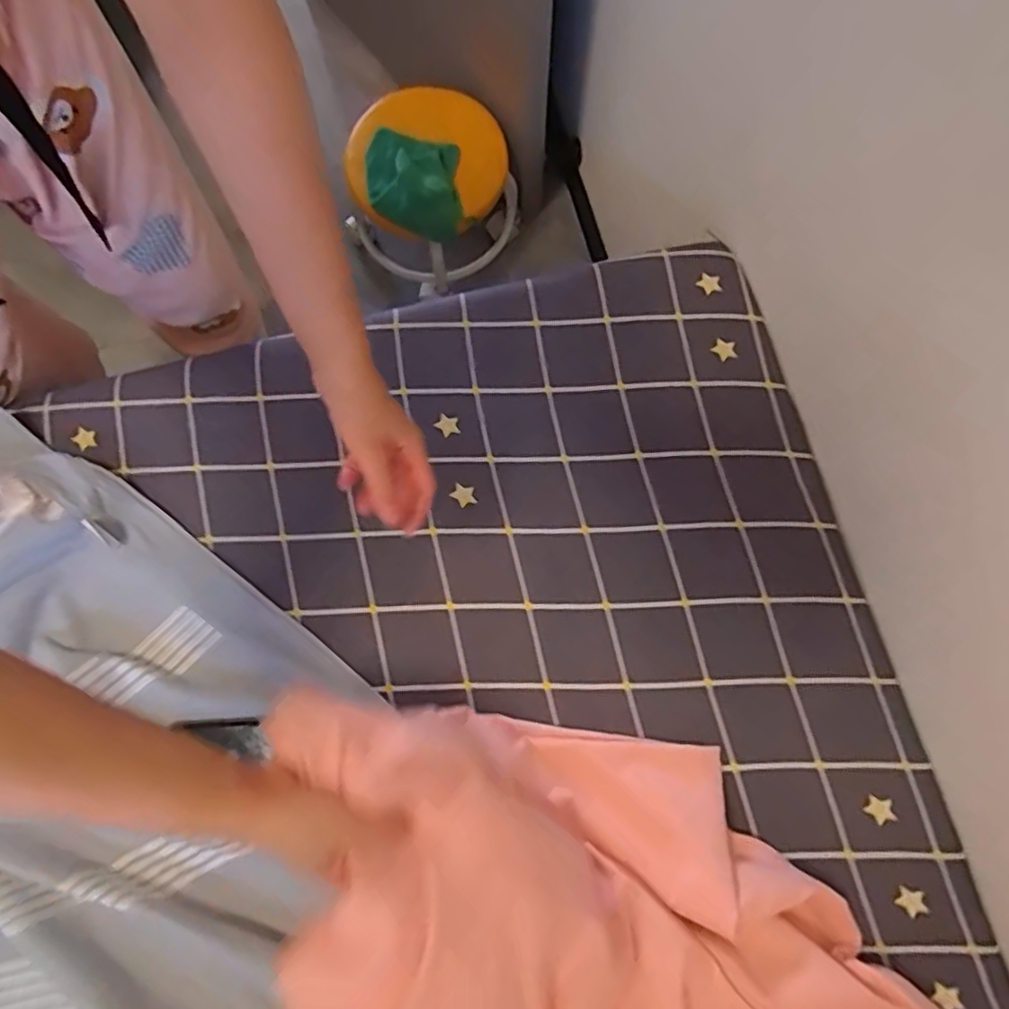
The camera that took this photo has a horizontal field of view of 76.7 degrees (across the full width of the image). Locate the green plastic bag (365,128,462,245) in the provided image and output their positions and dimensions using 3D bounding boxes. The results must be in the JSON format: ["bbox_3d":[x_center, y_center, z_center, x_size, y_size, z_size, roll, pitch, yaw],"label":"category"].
[{"bbox_3d":[-0.143,-0.518,0.999,0.150,0.081,0.192,-3,77,1],"label":"green plastic bag"}]

